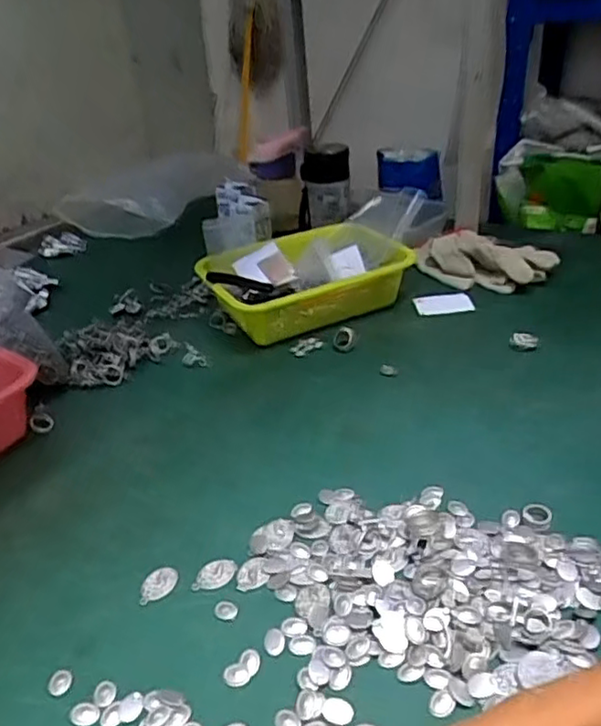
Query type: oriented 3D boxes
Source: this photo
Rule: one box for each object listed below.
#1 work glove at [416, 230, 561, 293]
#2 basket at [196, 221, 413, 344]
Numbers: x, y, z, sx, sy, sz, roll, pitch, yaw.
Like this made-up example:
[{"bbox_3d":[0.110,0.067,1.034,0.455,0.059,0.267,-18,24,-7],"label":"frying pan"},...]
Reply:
[{"bbox_3d":[0.264,-0.160,0.943,0.125,0.037,0.196,-20,33,-23],"label":"work glove"},{"bbox_3d":[0.005,-0.114,0.877,0.266,0.075,0.188,-14,32,-14],"label":"basket"}]

